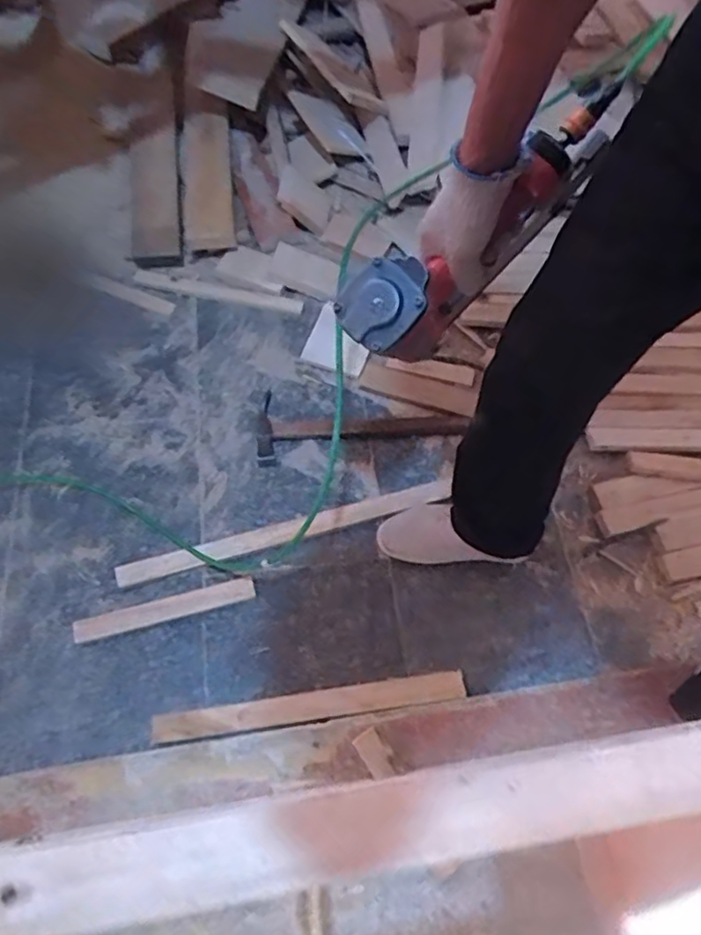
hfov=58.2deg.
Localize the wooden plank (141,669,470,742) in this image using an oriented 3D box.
[{"bbox_3d":[-0.060,0.351,0.932,0.458,0.015,0.039,-6,64,-7],"label":"wooden plank"}]

